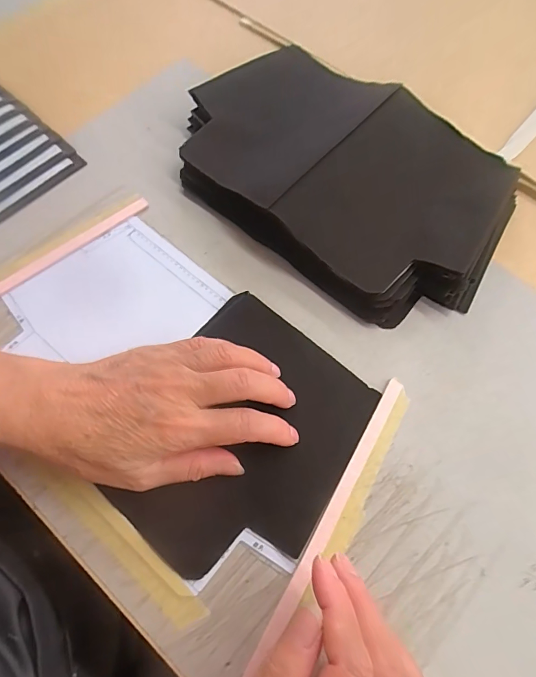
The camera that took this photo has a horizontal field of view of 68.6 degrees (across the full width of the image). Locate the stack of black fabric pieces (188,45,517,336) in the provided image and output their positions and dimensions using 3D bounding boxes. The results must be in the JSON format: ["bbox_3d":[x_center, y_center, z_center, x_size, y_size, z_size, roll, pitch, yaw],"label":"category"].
[{"bbox_3d":[0.055,-0.137,0.330,0.282,0.050,0.176,39,72,12],"label":"stack of black fabric pieces"}]

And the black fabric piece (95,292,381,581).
[{"bbox_3d":[-0.012,0.068,0.270,0.132,0.006,0.175,29,72,8],"label":"black fabric piece"}]

